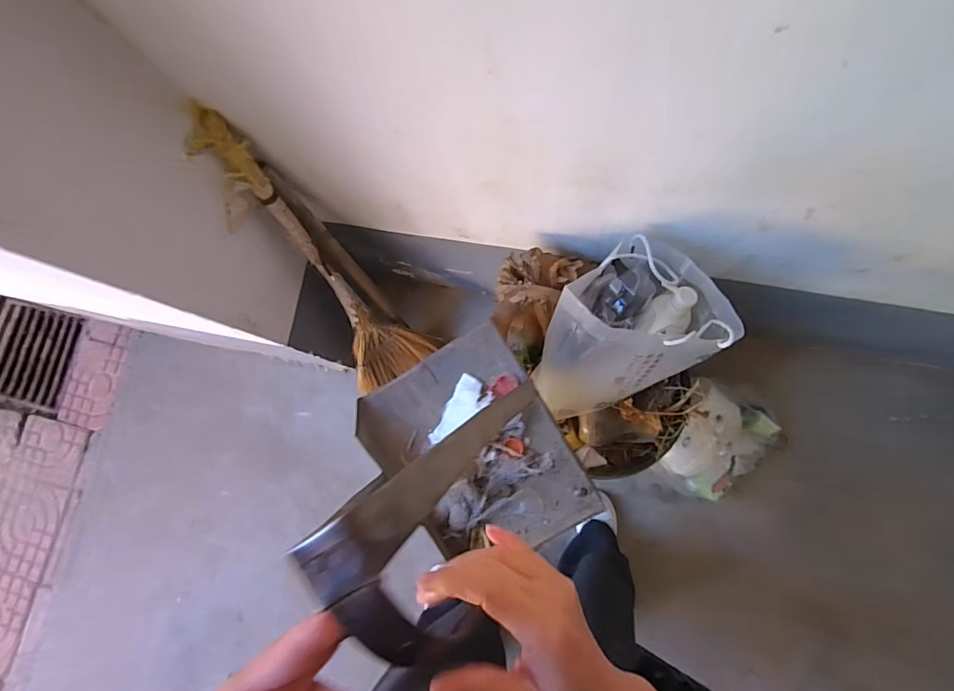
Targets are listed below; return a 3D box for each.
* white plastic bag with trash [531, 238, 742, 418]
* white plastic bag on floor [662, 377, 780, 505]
[{"bbox_3d":[0.203,-0.023,0.707,0.278,0.192,0.197,-28,79,1],"label":"white plastic bag with trash"},{"bbox_3d":[0.539,0.227,1.068,0.206,0.199,0.234,19,83,9],"label":"white plastic bag on floor"}]

